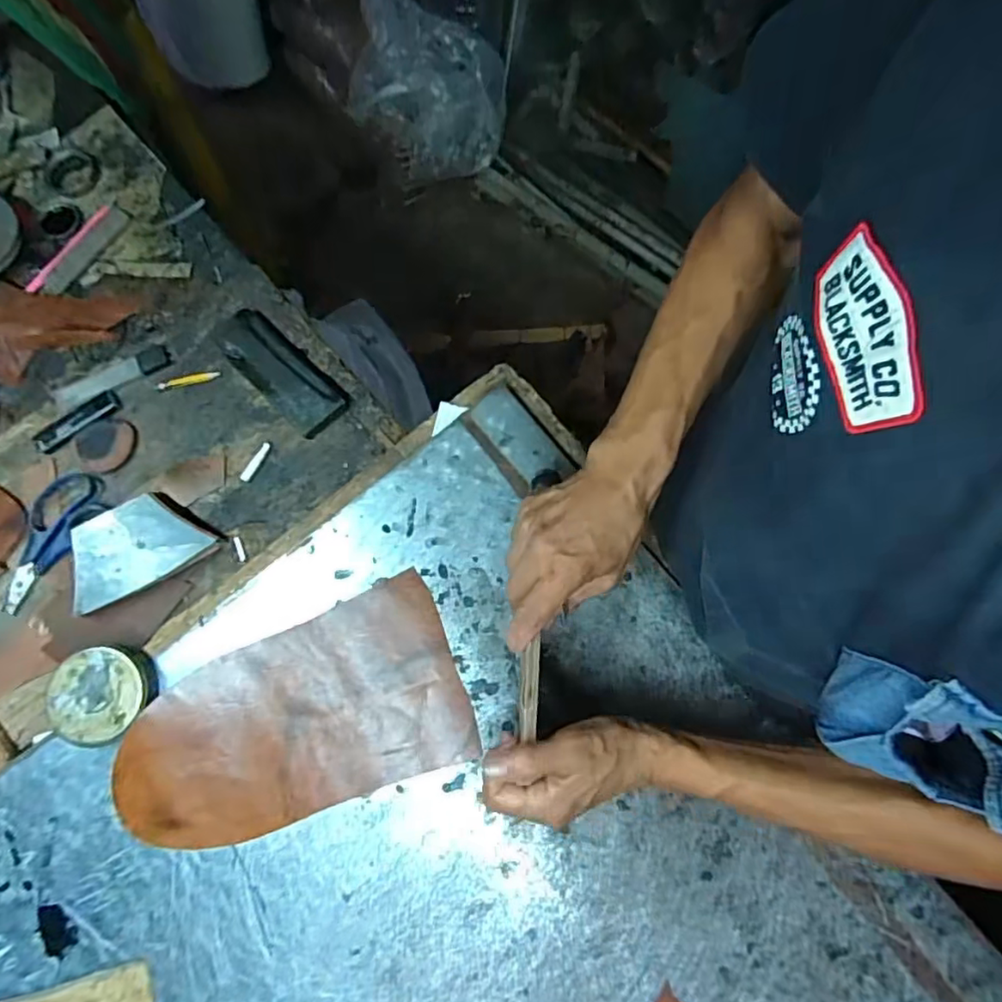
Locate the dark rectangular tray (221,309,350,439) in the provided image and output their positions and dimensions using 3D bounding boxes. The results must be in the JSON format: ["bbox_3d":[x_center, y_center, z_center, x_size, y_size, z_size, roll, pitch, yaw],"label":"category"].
[{"bbox_3d":[-0.217,-0.129,0.587,0.056,0.020,0.150,-43,78,-11],"label":"dark rectangular tray"}]

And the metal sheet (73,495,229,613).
[{"bbox_3d":[-0.322,0.040,0.534,0.120,0.027,0.074,-26,75,-7],"label":"metal sheet"}]

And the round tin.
[{"bbox_3d":[-0.325,0.159,0.490,0.070,0.032,0.079,37,77,10],"label":"round tin"}]

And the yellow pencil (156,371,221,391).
[{"bbox_3d":[-0.308,-0.120,0.590,0.061,0.004,0.010,-14,74,-4],"label":"yellow pencil"}]

